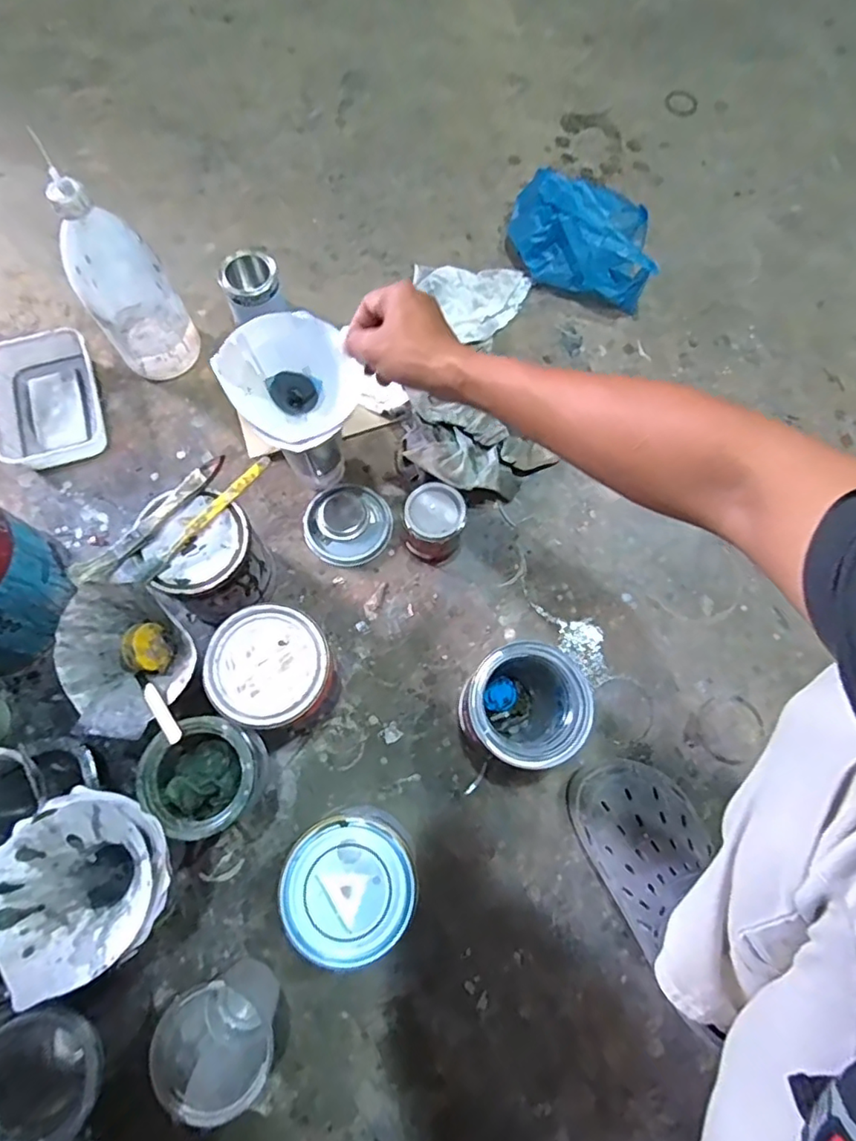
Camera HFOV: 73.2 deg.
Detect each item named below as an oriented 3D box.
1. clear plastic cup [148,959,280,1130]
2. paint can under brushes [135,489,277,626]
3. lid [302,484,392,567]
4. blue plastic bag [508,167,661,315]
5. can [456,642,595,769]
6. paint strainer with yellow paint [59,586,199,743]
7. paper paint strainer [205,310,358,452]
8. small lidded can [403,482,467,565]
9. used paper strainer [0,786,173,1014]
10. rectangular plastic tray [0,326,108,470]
[{"bbox_3d":[-0.174,0.394,0.491,0.079,0.120,0.088,-36,79,-13],"label":"clear plastic cup"},{"bbox_3d":[-0.217,-0.011,0.600,0.095,0.141,0.102,1,72,-3],"label":"paint can under brushes"},{"bbox_3d":[-0.096,-0.055,0.692,0.100,0.017,0.098,1,72,-3],"label":"lid"},{"bbox_3d":[0.208,-0.454,0.778,0.208,0.115,0.104,21,73,4],"label":"blue plastic bag"},{"bbox_3d":[0.093,0.134,0.574,0.106,0.131,0.106,1,72,-3],"label":"can"},{"bbox_3d":[-0.272,0.079,0.518,0.116,0.060,0.117,1,72,-3],"label":"paint strainer with yellow paint"},{"bbox_3d":[-0.124,-0.173,0.546,0.114,0.084,0.107,0,75,0],"label":"paper paint strainer"},{"bbox_3d":[0.005,-0.053,0.657,0.069,0.073,0.074,1,74,-3],"label":"small lidded can"},{"bbox_3d":[-0.267,0.244,0.456,0.130,0.087,0.139,37,74,9],"label":"used paper strainer"},{"bbox_3d":[-0.472,-0.214,0.709,0.121,0.035,0.177,-15,74,-7],"label":"rectangular plastic tray"}]

